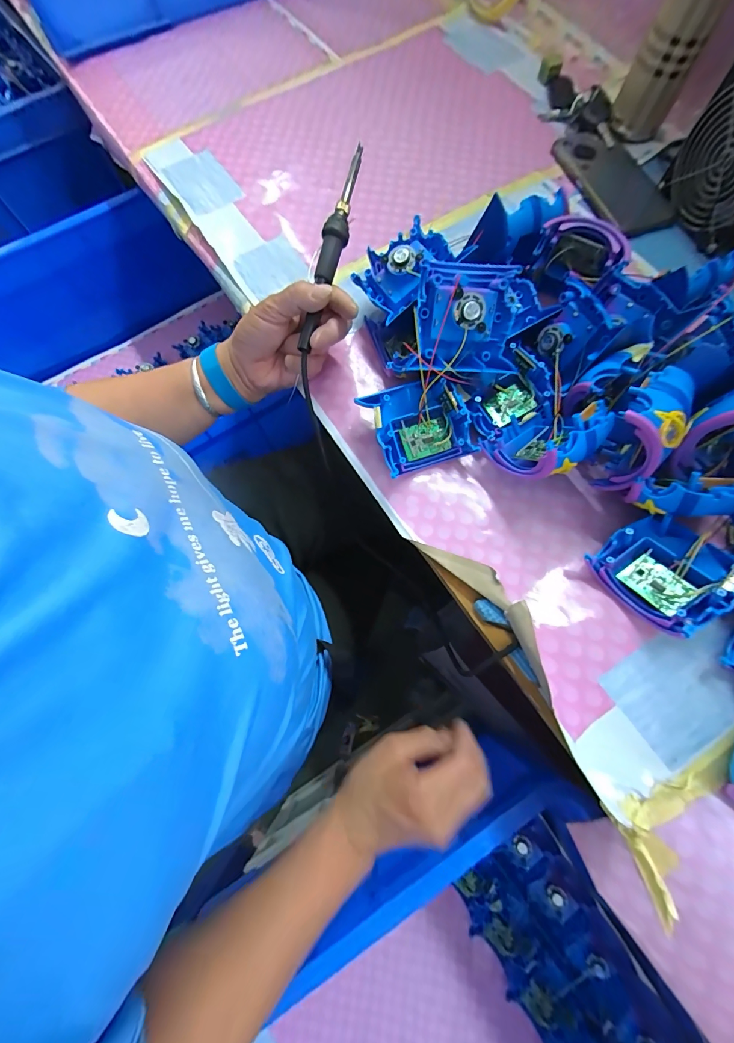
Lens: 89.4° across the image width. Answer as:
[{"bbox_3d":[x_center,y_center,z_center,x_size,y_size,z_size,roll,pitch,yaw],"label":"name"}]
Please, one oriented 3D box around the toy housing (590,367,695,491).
[{"bbox_3d":[0.206,-0.068,0.283,0.048,0.074,0.071,29,75,11],"label":"toy housing"}]

